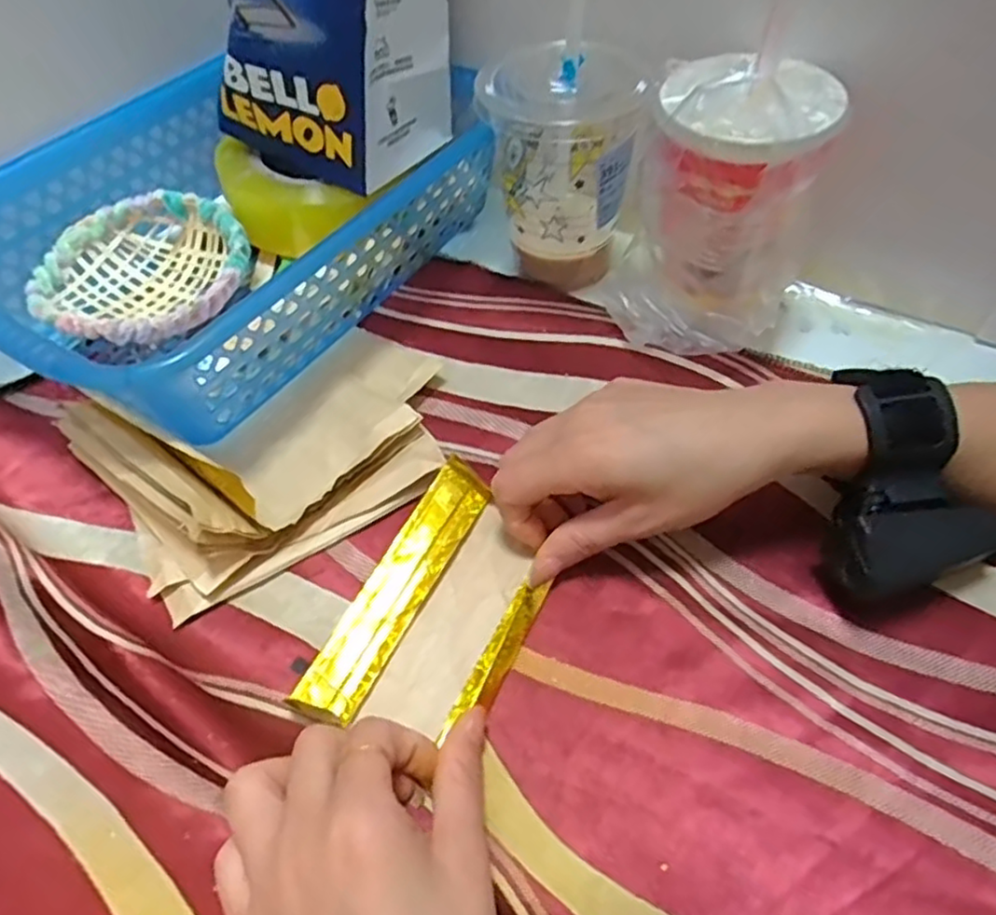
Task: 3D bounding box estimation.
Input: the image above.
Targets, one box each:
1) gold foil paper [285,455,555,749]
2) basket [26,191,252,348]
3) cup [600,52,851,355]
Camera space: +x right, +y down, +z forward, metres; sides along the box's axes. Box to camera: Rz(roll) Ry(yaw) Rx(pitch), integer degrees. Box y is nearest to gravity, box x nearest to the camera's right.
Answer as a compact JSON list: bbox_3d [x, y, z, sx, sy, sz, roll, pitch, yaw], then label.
[{"bbox_3d":[-0.023,0.066,0.299,0.073,0.013,0.126,22,59,19],"label":"gold foil paper"},{"bbox_3d":[-0.218,-0.112,0.426,0.121,0.040,0.124,-2,54,3],"label":"basket"},{"bbox_3d":[0.112,-0.126,0.354,0.095,0.137,0.084,14,56,15],"label":"cup"}]

